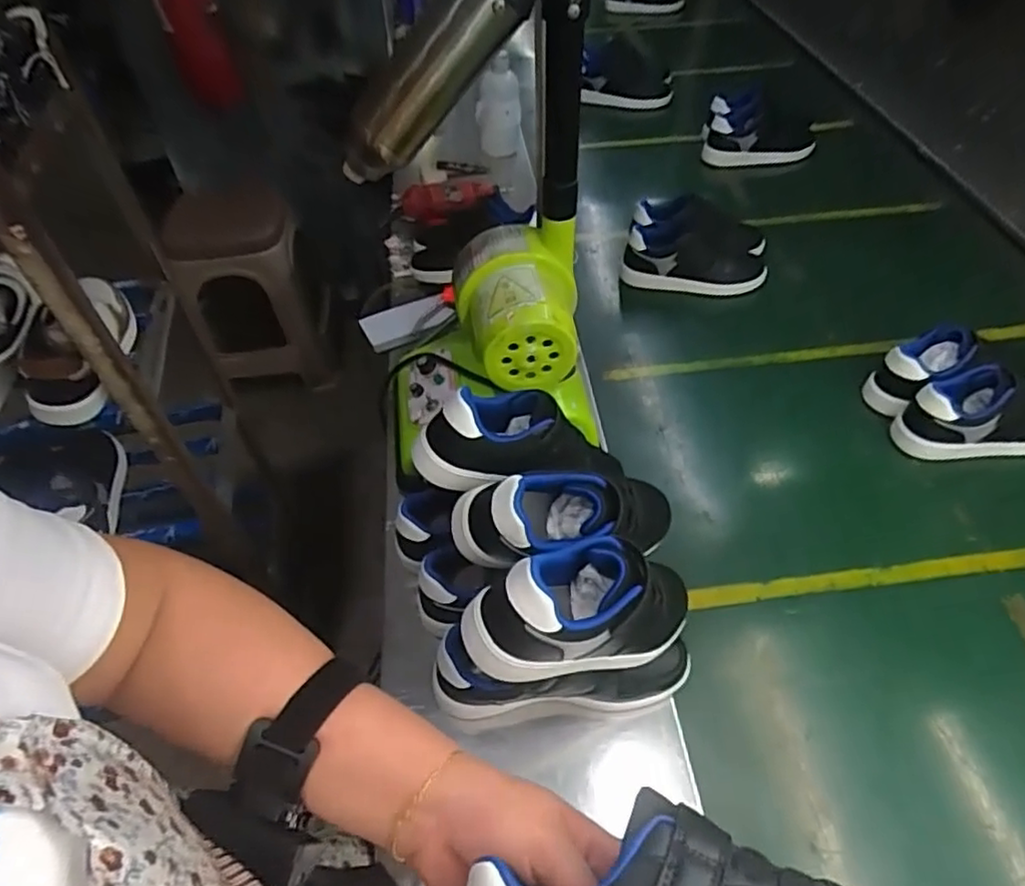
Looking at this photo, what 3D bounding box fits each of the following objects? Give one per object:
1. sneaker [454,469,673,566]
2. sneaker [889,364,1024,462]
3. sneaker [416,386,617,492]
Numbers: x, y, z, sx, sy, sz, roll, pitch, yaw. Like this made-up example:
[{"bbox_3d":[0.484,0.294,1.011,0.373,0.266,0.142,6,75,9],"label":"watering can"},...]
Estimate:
[{"bbox_3d":[0.065,0.065,0.566,0.214,0.092,0.085,-2,46,-25],"label":"sneaker"},{"bbox_3d":[0.592,-0.043,0.780,0.236,0.098,0.084,-9,50,-6],"label":"sneaker"},{"bbox_3d":[0.018,-0.005,0.617,0.209,0.084,0.080,1,46,-23],"label":"sneaker"}]

